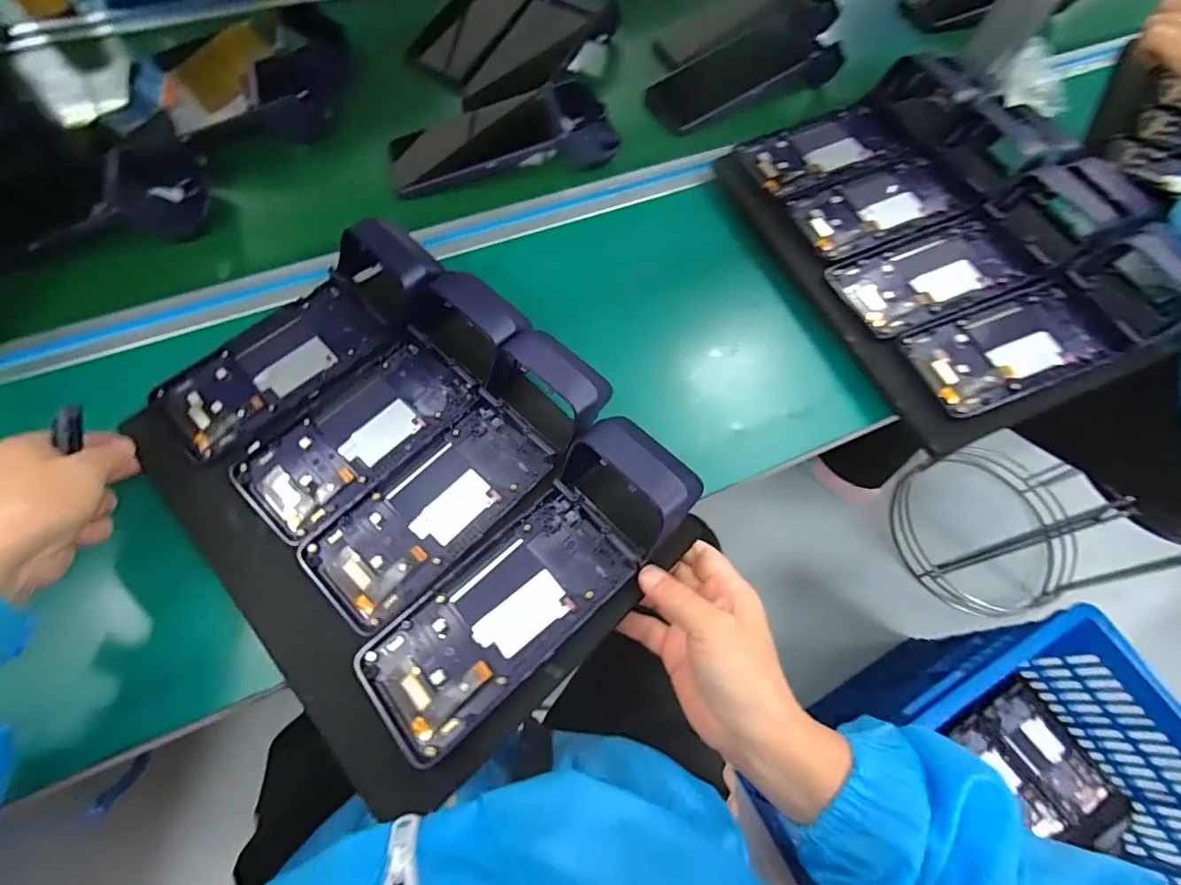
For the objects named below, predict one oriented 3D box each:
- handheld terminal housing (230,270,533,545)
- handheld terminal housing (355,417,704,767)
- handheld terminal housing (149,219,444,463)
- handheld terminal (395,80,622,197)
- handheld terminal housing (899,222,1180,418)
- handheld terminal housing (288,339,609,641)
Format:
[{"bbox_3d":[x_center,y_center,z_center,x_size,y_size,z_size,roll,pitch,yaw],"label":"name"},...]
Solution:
[{"bbox_3d":[-0.147,-0.034,0.382,0.226,0.040,0.088,-42,74,-15],"label":"handheld terminal housing"},{"bbox_3d":[-0.033,0.085,0.333,0.223,0.052,0.086,-43,74,-8],"label":"handheld terminal housing"},{"bbox_3d":[-0.221,-0.084,0.402,0.095,0.040,0.221,41,74,15],"label":"handheld terminal housing"},{"bbox_3d":[-0.088,-0.303,0.541,0.218,0.047,0.098,-14,69,-6],"label":"handheld terminal"},{"bbox_3d":[0.380,-0.099,0.424,0.265,0.029,0.085,-22,70,-9],"label":"handheld terminal housing"},{"bbox_3d":[-0.088,0.019,0.359,0.088,0.043,0.221,43,74,15],"label":"handheld terminal housing"}]

